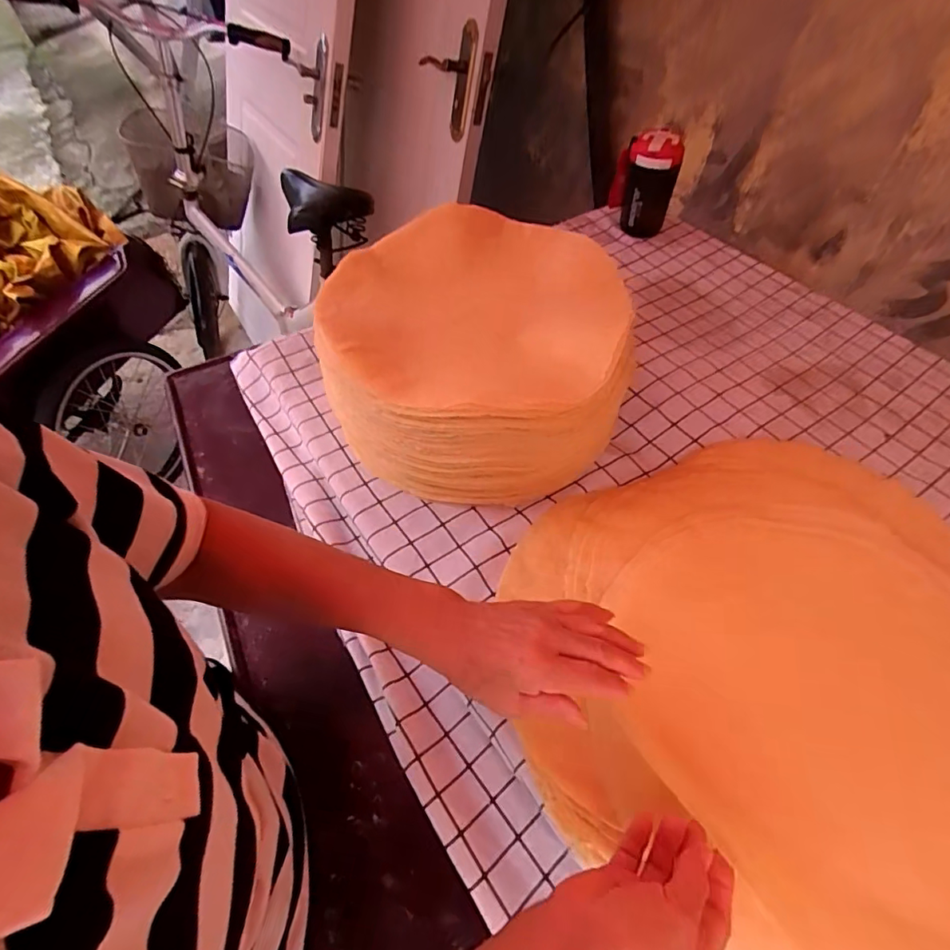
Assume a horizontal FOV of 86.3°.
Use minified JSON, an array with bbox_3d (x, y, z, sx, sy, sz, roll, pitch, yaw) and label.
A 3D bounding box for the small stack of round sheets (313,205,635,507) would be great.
[{"bbox_3d":[0.005,-0.155,0.628,0.341,0.162,0.357,1,54,3],"label":"small stack of round sheets"}]

